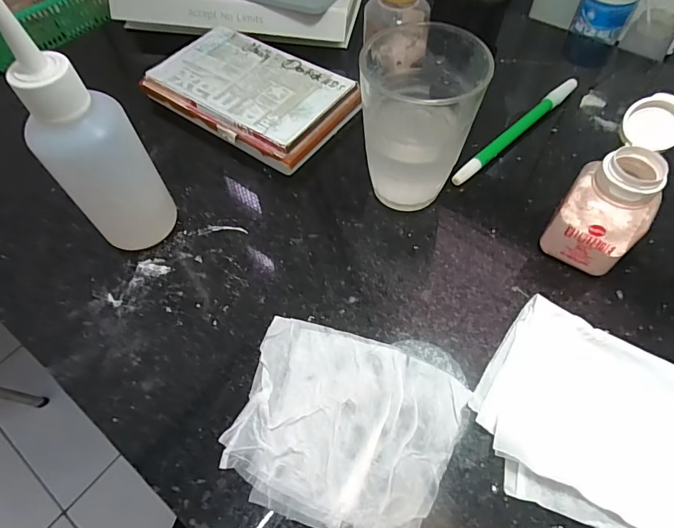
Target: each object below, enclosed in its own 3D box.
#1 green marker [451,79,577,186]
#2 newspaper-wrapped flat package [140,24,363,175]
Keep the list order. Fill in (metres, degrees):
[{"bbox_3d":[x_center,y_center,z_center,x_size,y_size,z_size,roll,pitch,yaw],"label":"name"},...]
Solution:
[{"bbox_3d":[0.133,-0.098,0.315,0.144,0.010,0.010,-39,65,-20],"label":"green marker"},{"bbox_3d":[-0.065,-0.131,0.334,0.151,0.023,0.090,31,64,19],"label":"newspaper-wrapped flat package"}]

